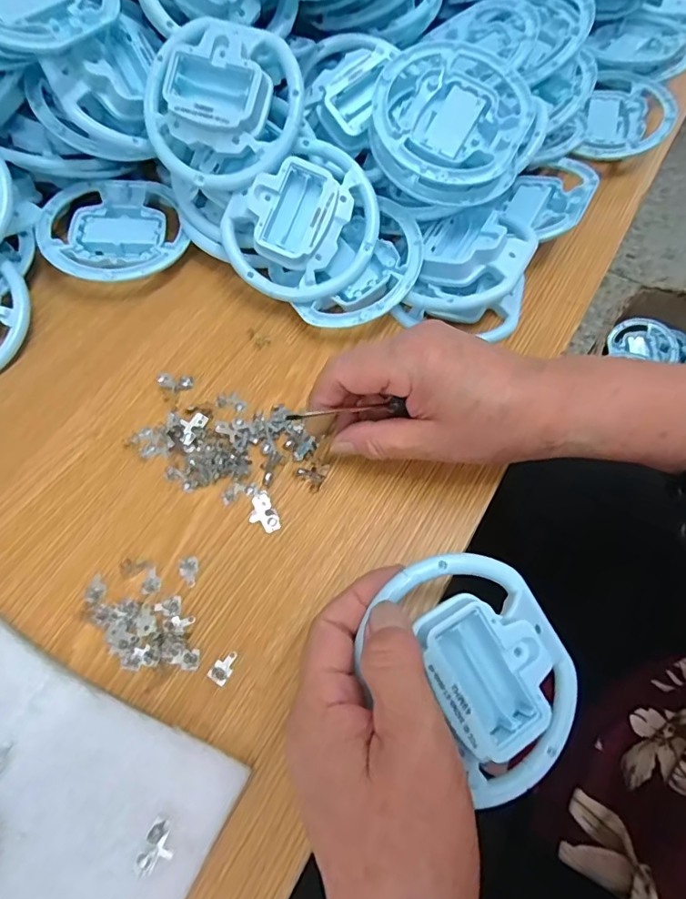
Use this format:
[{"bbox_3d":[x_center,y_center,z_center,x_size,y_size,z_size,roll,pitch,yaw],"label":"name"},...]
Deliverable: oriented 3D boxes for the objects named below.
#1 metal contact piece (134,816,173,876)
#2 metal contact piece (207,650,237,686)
[{"bbox_3d":[-0.078,0.169,0.219,0.013,0.004,0.020,18,63,8],"label":"metal contact piece"},{"bbox_3d":[-0.059,0.109,0.260,0.010,0.004,0.016,34,66,15],"label":"metal contact piece"}]

